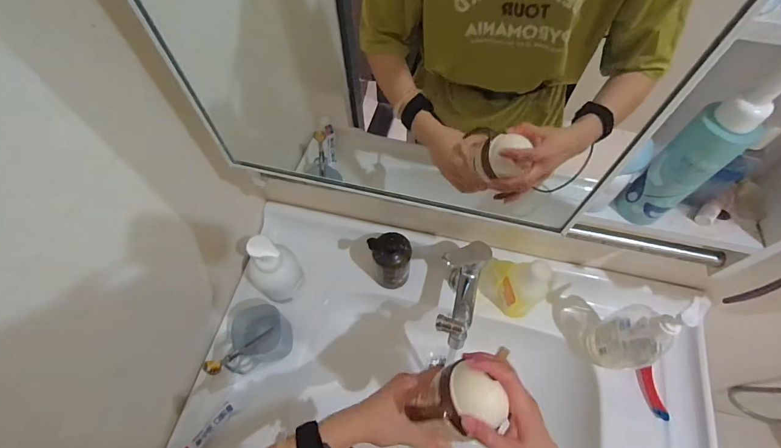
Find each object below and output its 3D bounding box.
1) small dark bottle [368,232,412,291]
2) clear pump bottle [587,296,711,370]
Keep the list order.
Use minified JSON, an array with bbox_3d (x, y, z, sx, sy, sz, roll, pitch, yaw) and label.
[{"bbox_3d":[0.001,0.065,0.643,0.068,0.146,0.059,3,61,3],"label":"small dark bottle"},{"bbox_3d":[0.363,0.160,0.538,0.058,0.226,0.084,-21,62,-10],"label":"clear pump bottle"}]

